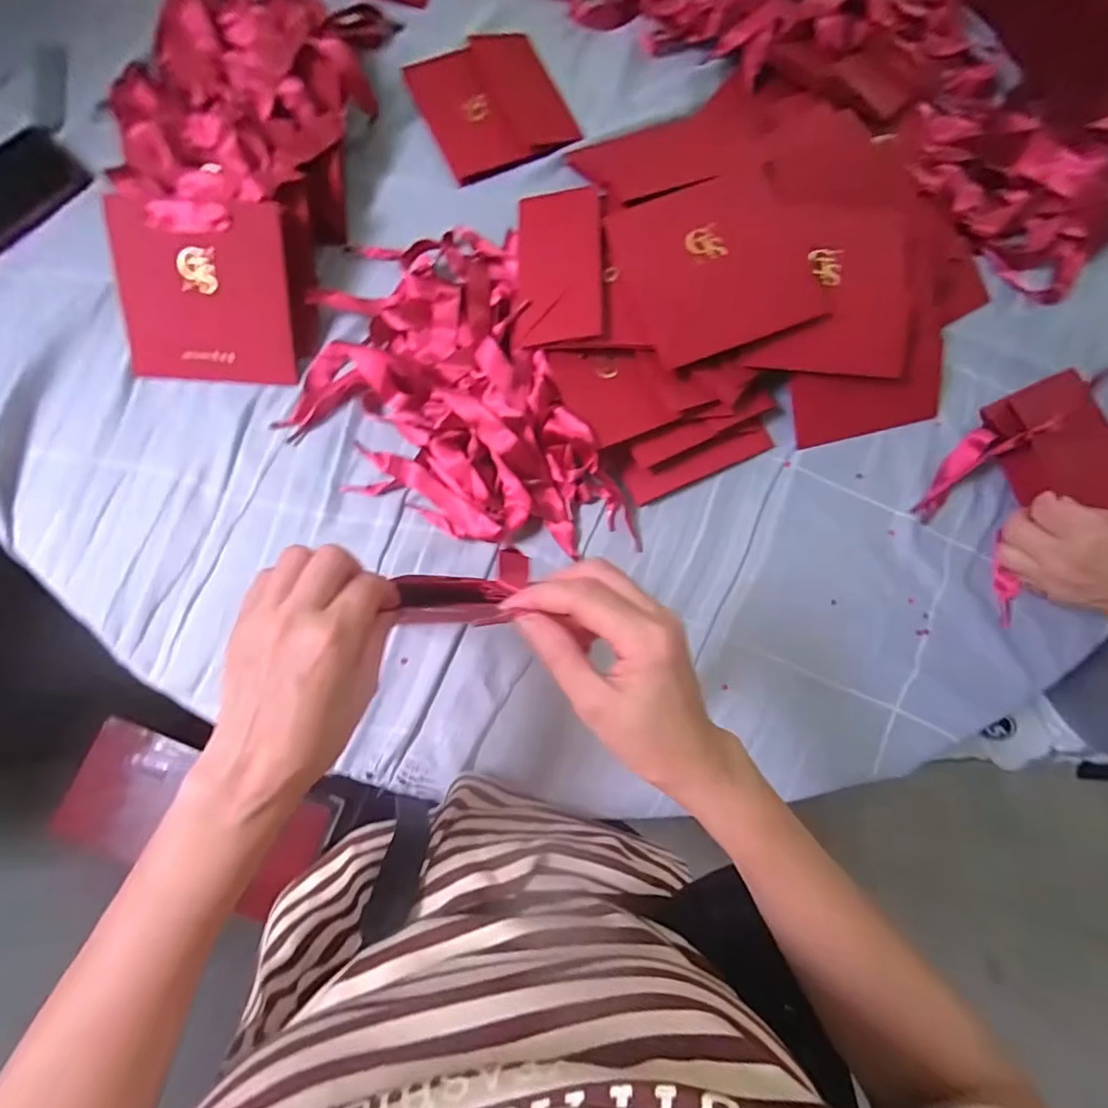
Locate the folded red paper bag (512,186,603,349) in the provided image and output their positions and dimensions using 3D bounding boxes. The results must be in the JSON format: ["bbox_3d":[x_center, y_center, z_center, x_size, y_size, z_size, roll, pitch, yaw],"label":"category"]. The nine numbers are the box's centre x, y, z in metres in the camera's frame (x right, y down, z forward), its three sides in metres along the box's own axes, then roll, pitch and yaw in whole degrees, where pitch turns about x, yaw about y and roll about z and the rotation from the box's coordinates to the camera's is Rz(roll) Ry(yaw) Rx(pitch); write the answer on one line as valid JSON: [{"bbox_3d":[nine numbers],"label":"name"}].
[{"bbox_3d":[0.004,-0.235,0.450,0.068,0.007,0.132,0,81,5],"label":"folded red paper bag"}]

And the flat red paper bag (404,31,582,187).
[{"bbox_3d":[-0.063,-0.448,0.548,0.130,0.013,0.140,-25,83,-7],"label":"flat red paper bag"}]

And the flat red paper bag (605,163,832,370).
[{"bbox_3d":[0.132,-0.235,0.448,0.140,0.011,0.137,-21,86,1],"label":"flat red paper bag"}]

